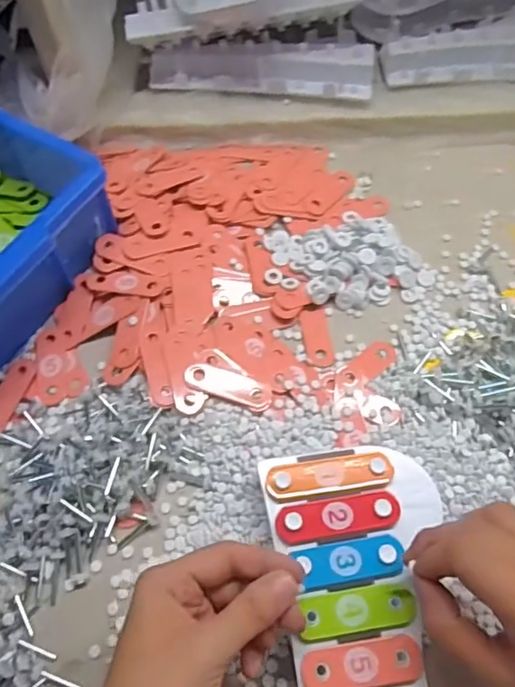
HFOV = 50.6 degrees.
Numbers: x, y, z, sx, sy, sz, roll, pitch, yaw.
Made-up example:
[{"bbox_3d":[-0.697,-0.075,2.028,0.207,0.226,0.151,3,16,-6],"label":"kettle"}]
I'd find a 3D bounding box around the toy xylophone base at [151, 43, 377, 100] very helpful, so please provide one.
[{"bbox_3d":[0.005,-0.280,0.563,0.227,0.040,0.050,1,61,1],"label":"toy xylophone base"}]

